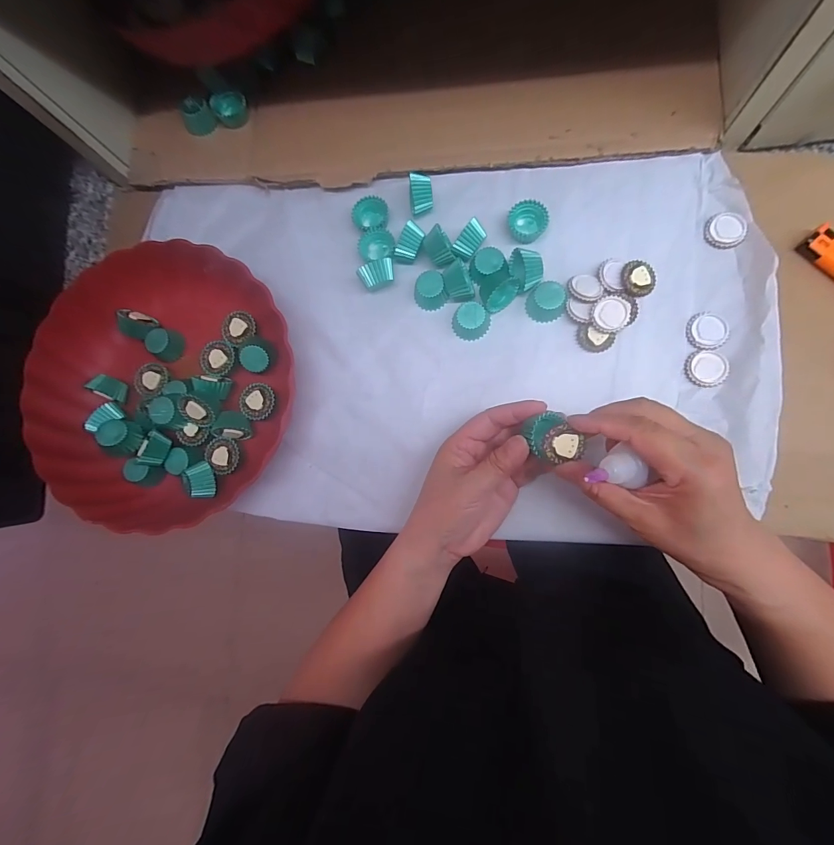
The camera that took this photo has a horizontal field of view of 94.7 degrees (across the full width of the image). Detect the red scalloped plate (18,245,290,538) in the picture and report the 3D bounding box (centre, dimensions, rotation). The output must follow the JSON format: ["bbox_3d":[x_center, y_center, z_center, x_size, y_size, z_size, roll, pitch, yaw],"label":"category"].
[{"bbox_3d":[-0.228,-0.030,0.342,0.217,0.037,0.236,-1,83,9],"label":"red scalloped plate"}]

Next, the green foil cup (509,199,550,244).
[{"bbox_3d":[0.094,-0.171,0.326,0.029,0.017,0.028,-1,83,9],"label":"green foil cup"}]

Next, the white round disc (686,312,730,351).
[{"bbox_3d":[0.224,-0.070,0.297,0.028,0.004,0.030,-1,84,7],"label":"white round disc"}]

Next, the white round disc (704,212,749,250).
[{"bbox_3d":[0.243,-0.151,0.303,0.028,0.004,0.028,-1,84,7],"label":"white round disc"}]

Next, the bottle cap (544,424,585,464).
[{"bbox_3d":[0.095,0.013,0.247,0.025,0.004,0.024,0,100,-1],"label":"bottle cap"}]

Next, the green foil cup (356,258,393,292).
[{"bbox_3d":[-0.033,-0.130,0.339,0.030,0.020,0.020,-31,80,4],"label":"green foil cup"}]

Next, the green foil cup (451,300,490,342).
[{"bbox_3d":[0.046,-0.086,0.325,0.029,0.017,0.029,-1,83,9],"label":"green foil cup"}]

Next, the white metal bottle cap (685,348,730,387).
[{"bbox_3d":[0.222,-0.041,0.293,0.027,0.005,0.028,-1,84,7],"label":"white metal bottle cap"}]

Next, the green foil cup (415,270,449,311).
[{"bbox_3d":[0.011,-0.113,0.333,0.026,0.019,0.028,-1,83,9],"label":"green foil cup"}]

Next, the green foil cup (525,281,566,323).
[{"bbox_3d":[0.106,-0.099,0.316,0.028,0.019,0.028,-1,83,9],"label":"green foil cup"}]

